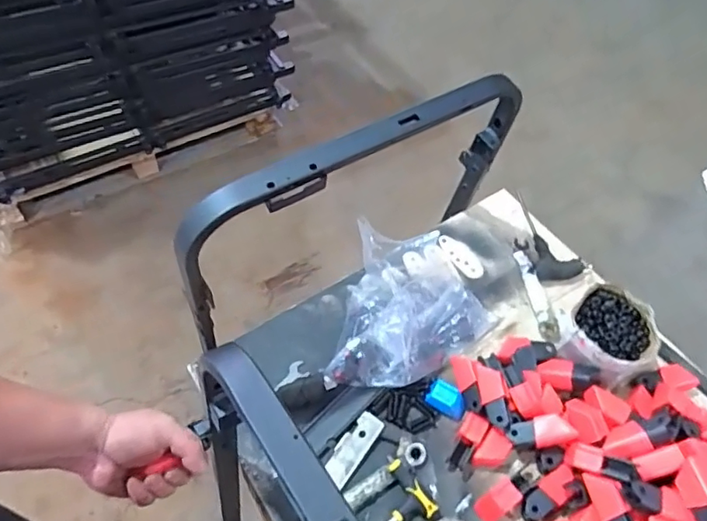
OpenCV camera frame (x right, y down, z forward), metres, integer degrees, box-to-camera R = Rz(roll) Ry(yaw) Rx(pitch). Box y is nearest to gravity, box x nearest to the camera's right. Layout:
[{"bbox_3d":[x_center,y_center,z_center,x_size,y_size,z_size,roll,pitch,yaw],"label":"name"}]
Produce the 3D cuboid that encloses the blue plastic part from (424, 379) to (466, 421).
[{"bbox_3d":[0.127,0.186,0.737,0.054,0.017,0.033,29,57,16],"label":"blue plastic part"}]

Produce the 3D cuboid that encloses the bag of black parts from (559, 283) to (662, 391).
[{"bbox_3d":[0.361,0.111,0.772,0.125,0.074,0.136,35,60,20],"label":"bag of black parts"}]

